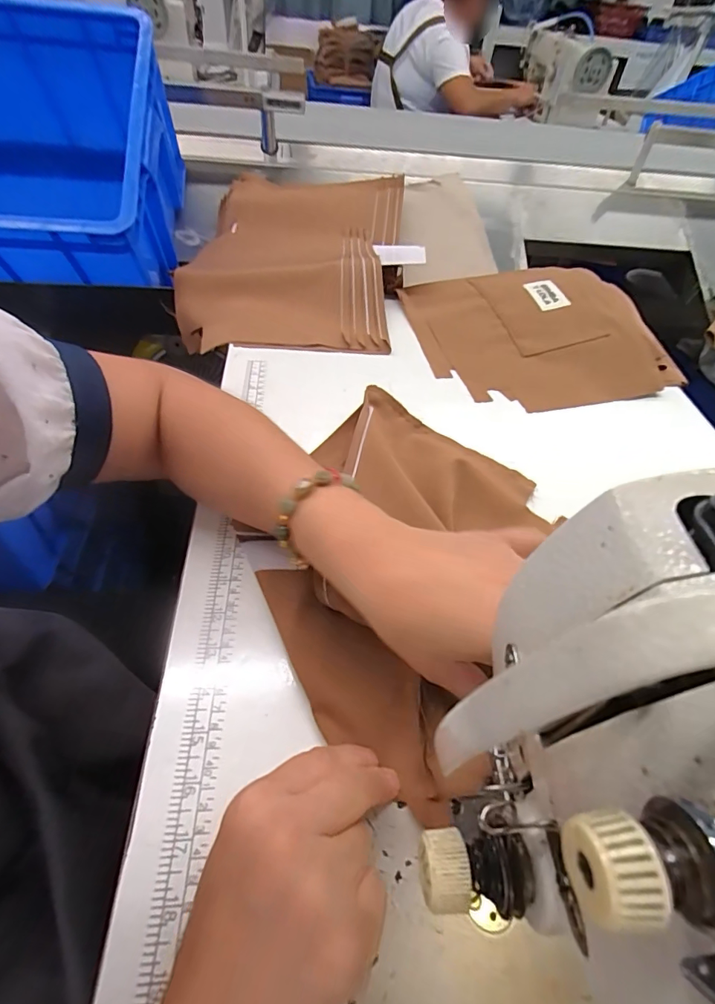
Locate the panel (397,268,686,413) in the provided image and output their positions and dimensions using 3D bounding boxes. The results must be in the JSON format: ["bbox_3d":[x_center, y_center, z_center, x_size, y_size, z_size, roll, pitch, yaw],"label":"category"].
[{"bbox_3d":[0.217,-0.223,0.555,0.282,0.028,0.257,0,52,-6],"label":"panel"}]

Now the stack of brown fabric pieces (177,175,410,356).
[{"bbox_3d":[-0.091,-0.371,0.668,0.295,0.053,0.470,7,51,0],"label":"stack of brown fabric pieces"}]

